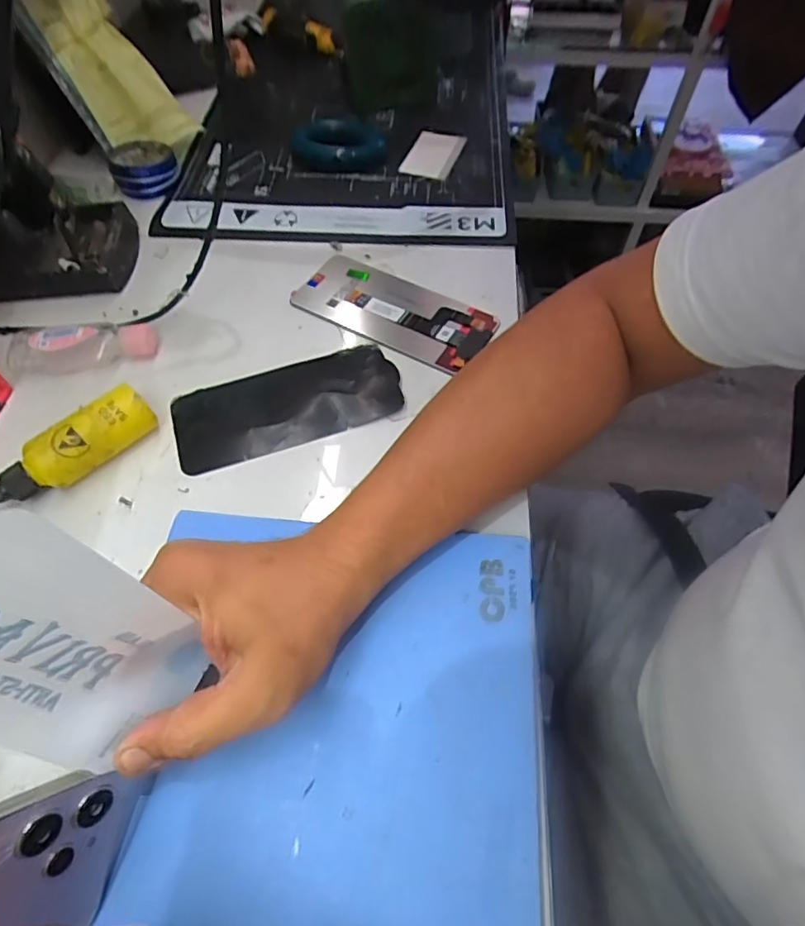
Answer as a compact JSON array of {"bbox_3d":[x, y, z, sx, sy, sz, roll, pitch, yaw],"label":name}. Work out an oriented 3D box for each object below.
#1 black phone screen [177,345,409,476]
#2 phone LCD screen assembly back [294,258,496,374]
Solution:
[{"bbox_3d":[-0.083,-0.045,0.387,0.158,0.006,0.072,-17,60,-9],"label":"black phone screen"},{"bbox_3d":[-0.011,-0.125,0.434,0.161,0.004,0.069,26,63,16],"label":"phone LCD screen assembly back"}]

